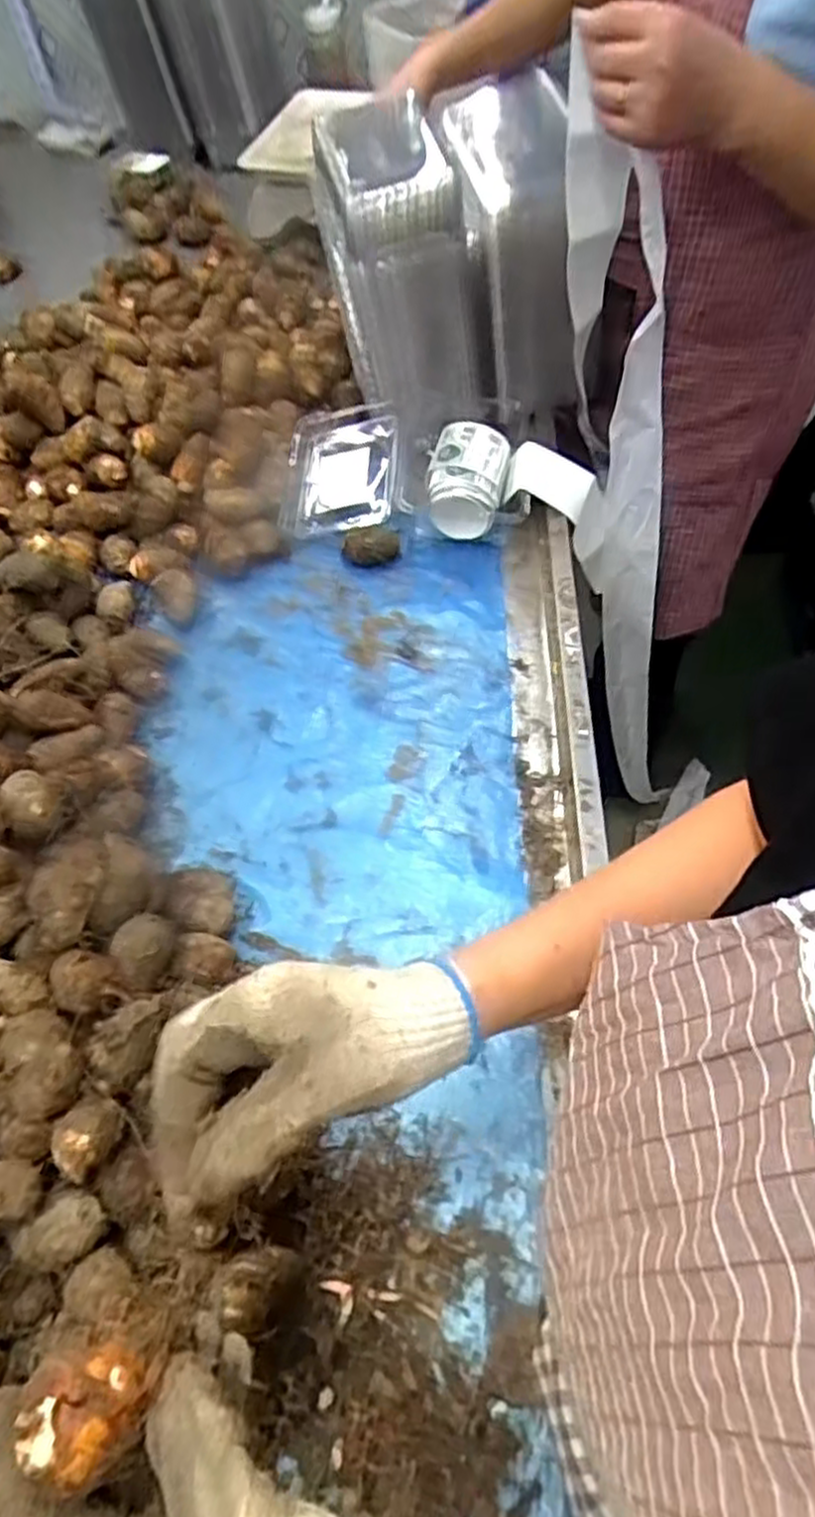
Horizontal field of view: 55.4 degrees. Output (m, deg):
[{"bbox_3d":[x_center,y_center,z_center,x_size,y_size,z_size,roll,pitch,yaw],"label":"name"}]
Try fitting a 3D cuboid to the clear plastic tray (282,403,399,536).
[{"bbox_3d":[-0.072,-0.318,0.841,0.117,0.024,0.165,-1,70,9],"label":"clear plastic tray"}]

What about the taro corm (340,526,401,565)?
[{"bbox_3d":[-0.038,-0.222,0.807,0.060,0.032,0.046,-6,56,-1],"label":"taro corm"}]

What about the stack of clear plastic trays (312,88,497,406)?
[{"bbox_3d":[0.002,-0.490,0.794,0.157,0.234,0.124,-10,57,-3],"label":"stack of clear plastic trays"}]

